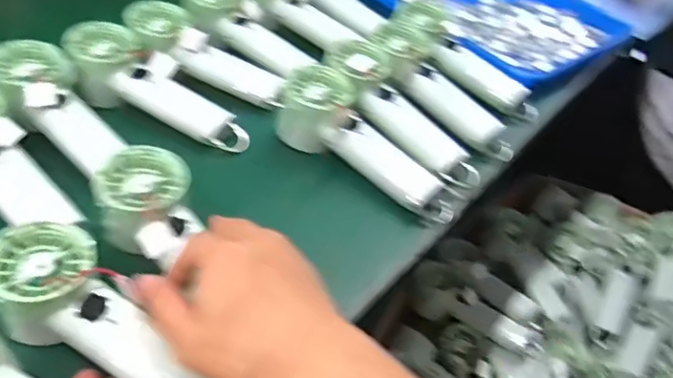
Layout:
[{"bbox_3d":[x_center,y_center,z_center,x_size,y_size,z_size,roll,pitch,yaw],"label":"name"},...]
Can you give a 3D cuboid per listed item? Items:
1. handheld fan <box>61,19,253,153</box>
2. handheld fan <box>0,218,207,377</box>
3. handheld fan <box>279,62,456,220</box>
[{"bbox_3d":[-0.175,-0.095,0.568,0.197,0.043,0.073,33,47,4],"label":"handheld fan"},{"bbox_3d":[-0.147,0.095,0.381,0.187,0.040,0.064,36,49,5],"label":"handheld fan"},{"bbox_3d":[0.029,-0.040,0.545,0.196,0.063,0.069,40,51,10],"label":"handheld fan"}]

